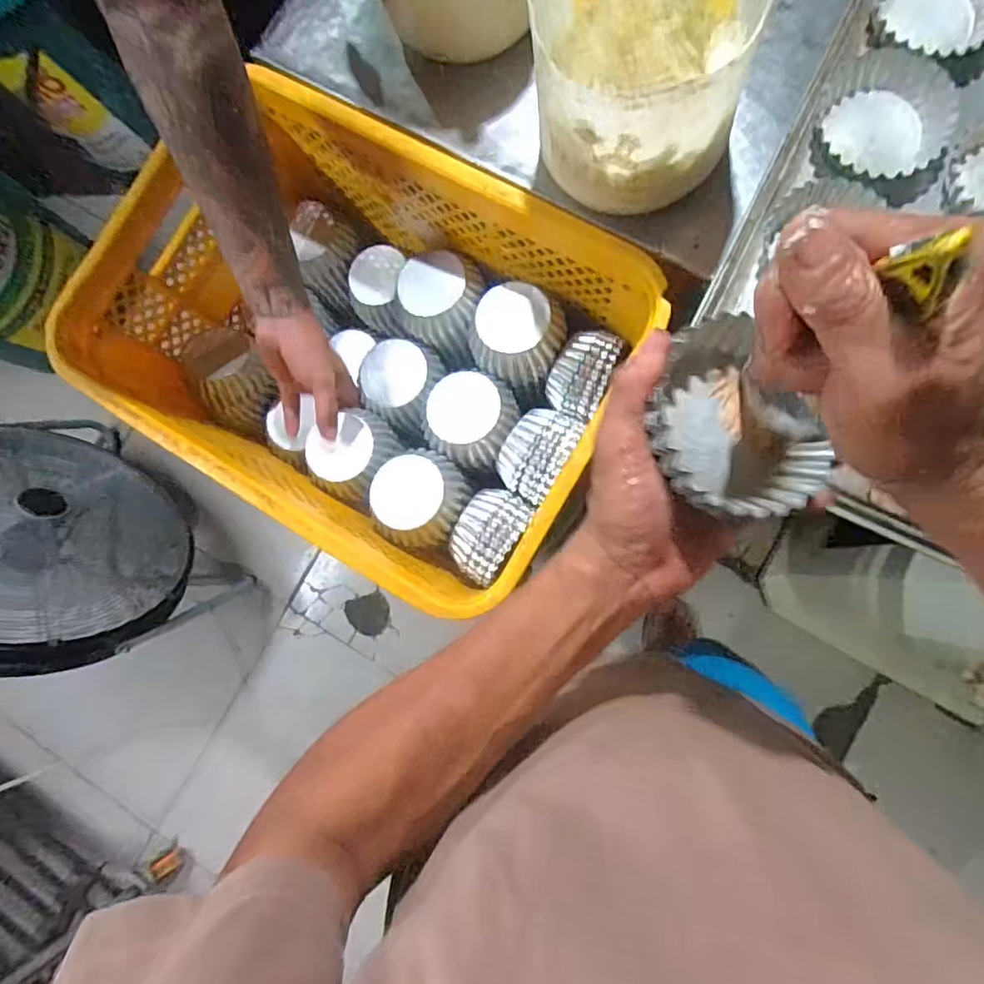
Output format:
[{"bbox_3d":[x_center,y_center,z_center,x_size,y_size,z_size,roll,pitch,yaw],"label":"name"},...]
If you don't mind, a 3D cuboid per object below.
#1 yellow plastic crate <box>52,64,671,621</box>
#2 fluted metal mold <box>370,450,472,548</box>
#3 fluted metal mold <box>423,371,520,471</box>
[{"bbox_3d":[-0.160,-0.162,0.623,0.515,0.216,0.356,29,87,9],"label":"yellow plastic crate"},{"bbox_3d":[-0.073,0.007,0.587,0.095,0.052,0.093,-1,83,7],"label":"fluted metal mold"},{"bbox_3d":[-0.022,-0.080,0.601,0.093,0.033,0.100,-1,83,7],"label":"fluted metal mold"}]

